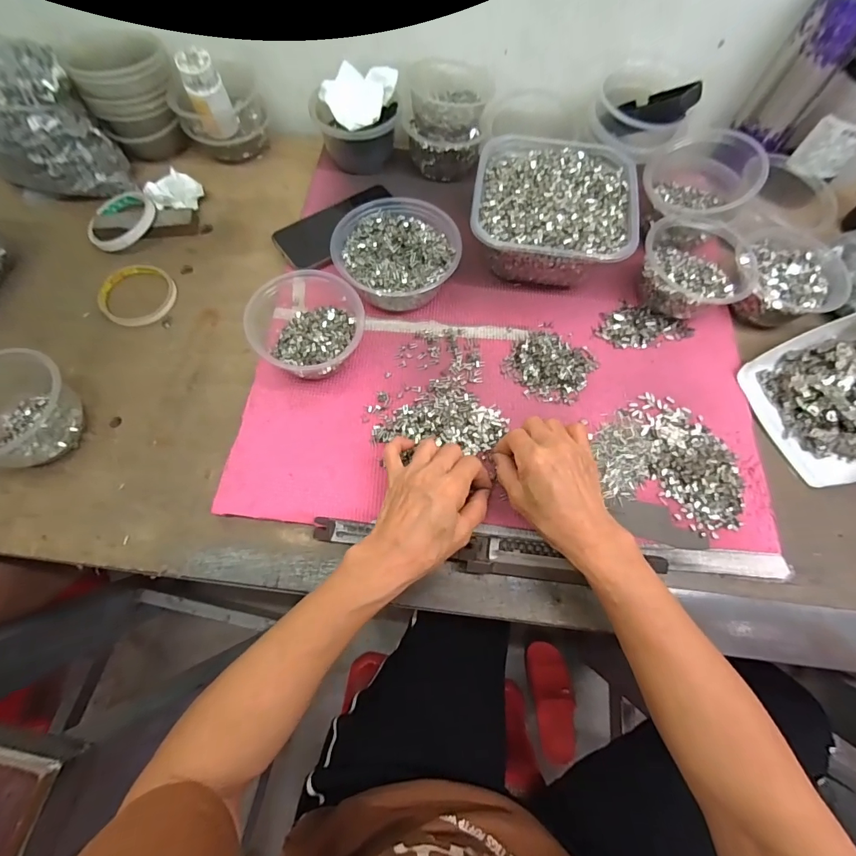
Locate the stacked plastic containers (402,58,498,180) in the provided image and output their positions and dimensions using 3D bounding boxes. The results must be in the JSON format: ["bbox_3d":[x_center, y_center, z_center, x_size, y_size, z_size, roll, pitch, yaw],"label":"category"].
[{"bbox_3d":[0.025,-0.400,0.544,0.105,0.077,0.110,3,67,1],"label":"stacked plastic containers"}]

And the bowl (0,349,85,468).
[{"bbox_3d":[-0.403,-0.015,0.405,0.103,0.066,0.112,0,67,-1],"label":"bowl"}]

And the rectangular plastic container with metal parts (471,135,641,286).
[{"bbox_3d":[0.140,-0.247,0.489,0.174,0.079,0.178,8,68,3],"label":"rectangular plastic container with metal parts"}]

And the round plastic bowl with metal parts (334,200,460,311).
[{"bbox_3d":[-0.035,-0.191,0.474,0.130,0.058,0.123,0,67,-1],"label":"round plastic bowl with metal parts"}]

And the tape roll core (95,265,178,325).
[{"bbox_3d":[-0.344,-0.158,0.494,0.084,0.011,0.082,0,70,0],"label":"tape roll core"}]

